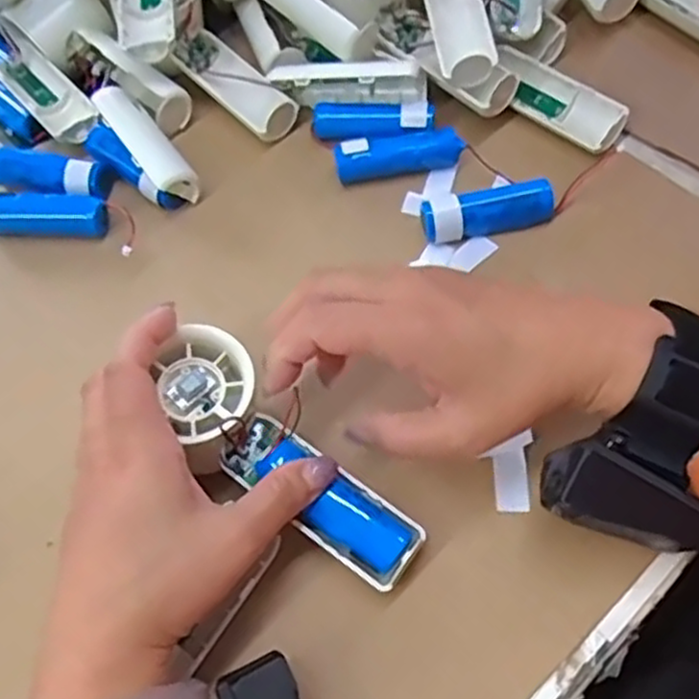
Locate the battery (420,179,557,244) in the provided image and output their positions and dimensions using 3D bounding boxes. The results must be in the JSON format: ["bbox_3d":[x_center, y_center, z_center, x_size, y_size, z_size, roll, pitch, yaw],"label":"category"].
[{"bbox_3d":[0.077,-0.077,0.414,0.073,0.024,0.019,-11,58,-2],"label":"battery"}]

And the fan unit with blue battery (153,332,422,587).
[{"bbox_3d":[-0.032,0.050,0.331,0.142,0.027,0.046,41,71,11],"label":"fan unit with blue battery"}]

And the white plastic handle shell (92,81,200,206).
[{"bbox_3d":[-0.127,-0.127,0.455,0.024,0.026,0.100,-32,62,-15],"label":"white plastic handle shell"}]

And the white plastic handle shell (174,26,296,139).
[{"bbox_3d":[-0.072,-0.168,0.472,0.034,0.022,0.097,-40,64,-18],"label":"white plastic handle shell"}]

